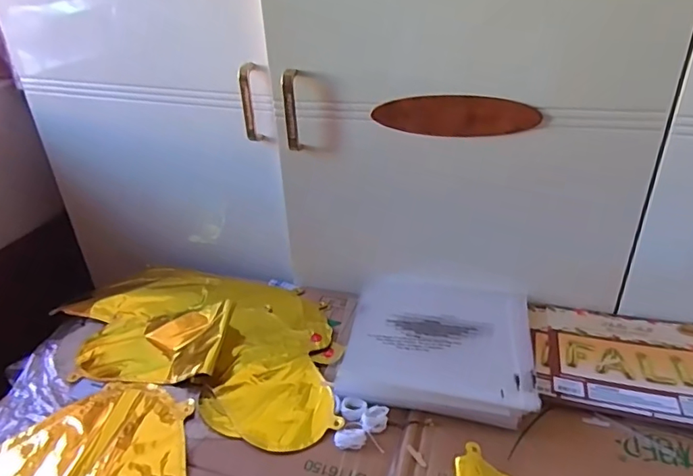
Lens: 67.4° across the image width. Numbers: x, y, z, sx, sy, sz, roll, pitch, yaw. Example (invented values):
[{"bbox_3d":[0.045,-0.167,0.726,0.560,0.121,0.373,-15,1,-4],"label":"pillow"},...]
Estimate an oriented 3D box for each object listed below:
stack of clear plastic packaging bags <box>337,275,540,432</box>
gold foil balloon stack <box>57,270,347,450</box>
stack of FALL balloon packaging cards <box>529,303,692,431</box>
[{"bbox_3d":[0.115,0.125,0.643,0.218,0.030,0.205,5,34,12],"label":"stack of clear plastic packaging bags"},{"bbox_3d":[-0.189,0.123,0.691,0.438,0.033,0.253,11,35,20],"label":"gold foil balloon stack"},{"bbox_3d":[0.333,0.144,0.617,0.212,0.013,0.168,7,34,15],"label":"stack of FALL balloon packaging cards"}]

